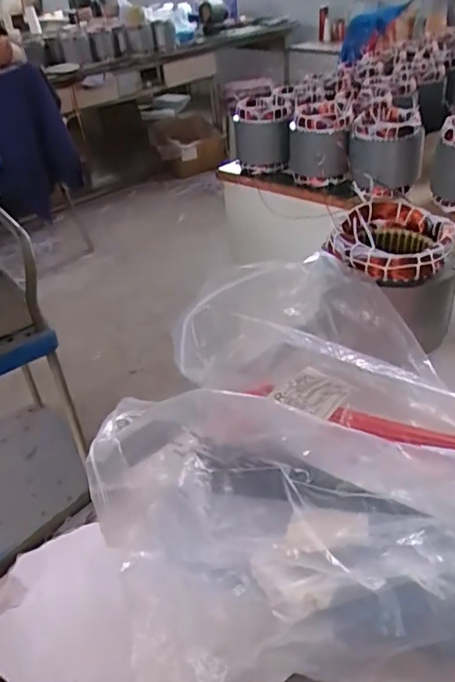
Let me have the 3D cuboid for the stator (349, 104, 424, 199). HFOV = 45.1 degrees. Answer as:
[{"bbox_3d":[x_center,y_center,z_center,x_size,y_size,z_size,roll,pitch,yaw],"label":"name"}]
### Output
[{"bbox_3d":[0.358,-0.438,1.251,0.151,0.156,0.165,4,37,13],"label":"stator"}]

